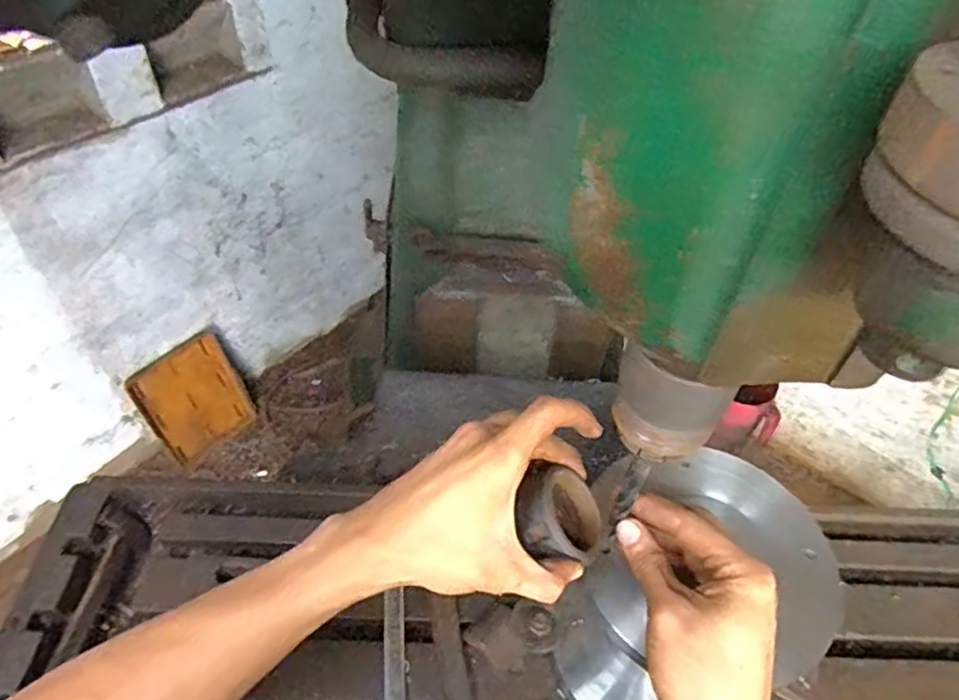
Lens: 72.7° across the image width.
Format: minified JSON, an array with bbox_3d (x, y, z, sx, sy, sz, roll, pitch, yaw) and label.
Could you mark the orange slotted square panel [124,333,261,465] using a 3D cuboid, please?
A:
[{"bbox_3d":[-0.718,0.128,1.659,0.023,0.291,0.233,20,49,41],"label":"orange slotted square panel"}]

